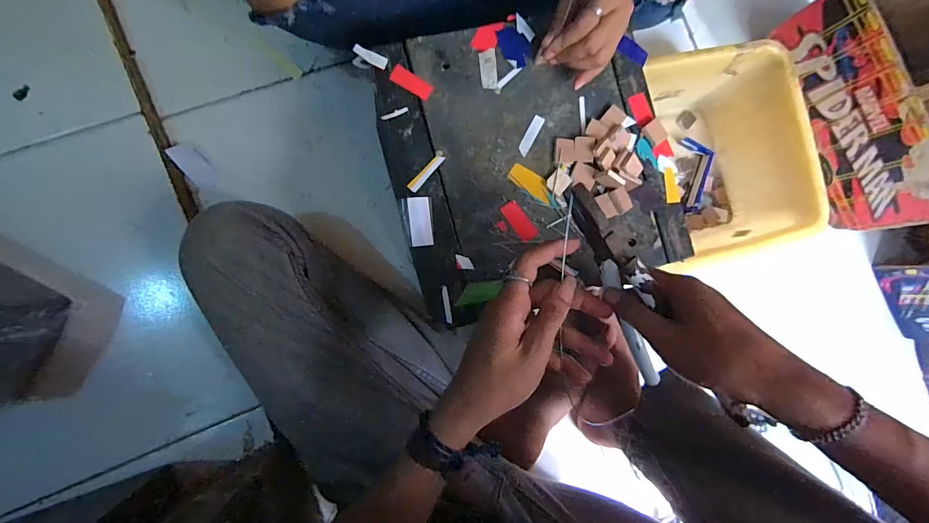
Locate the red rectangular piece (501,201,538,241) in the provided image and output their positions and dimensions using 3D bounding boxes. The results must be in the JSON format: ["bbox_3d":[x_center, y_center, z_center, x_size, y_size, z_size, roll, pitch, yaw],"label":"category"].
[{"bbox_3d":[0.053,-0.039,0.403,0.017,0.004,0.041,-37,93,-8],"label":"red rectangular piece"}]

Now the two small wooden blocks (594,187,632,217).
[{"bbox_3d":[0.152,-0.059,0.422,0.034,0.012,0.025,-24,91,-9],"label":"two small wooden blocks"}]

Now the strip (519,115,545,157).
[{"bbox_3d":[0.066,-0.126,0.416,0.011,0.004,0.044,29,84,-6],"label":"strip"}]

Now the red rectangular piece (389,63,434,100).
[{"bbox_3d":[-0.050,-0.171,0.399,0.040,0.004,0.017,28,84,-7],"label":"red rectangular piece"}]

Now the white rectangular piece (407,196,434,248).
[{"bbox_3d":[-0.040,-0.037,0.386,0.021,0.008,0.045,-5,89,-9],"label":"white rectangular piece"}]

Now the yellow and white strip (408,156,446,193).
[{"bbox_3d":[-0.037,-0.085,0.399,0.009,0.004,0.045,42,83,-5],"label":"yellow and white strip"}]

